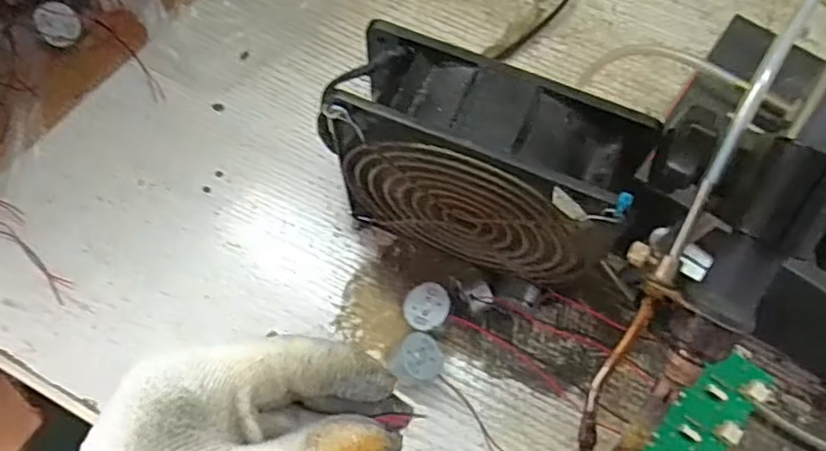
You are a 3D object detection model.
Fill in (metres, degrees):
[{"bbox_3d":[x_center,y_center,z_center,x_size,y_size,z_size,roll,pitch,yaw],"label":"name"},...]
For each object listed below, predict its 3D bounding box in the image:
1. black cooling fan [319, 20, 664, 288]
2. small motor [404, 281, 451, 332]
[{"bbox_3d":[0.026,-0.018,0.283,0.123,0.121,0.048,21,70,7],"label":"black cooling fan"},{"bbox_3d":[0.007,0.042,0.313,0.022,0.020,0.024,13,68,4],"label":"small motor"}]

